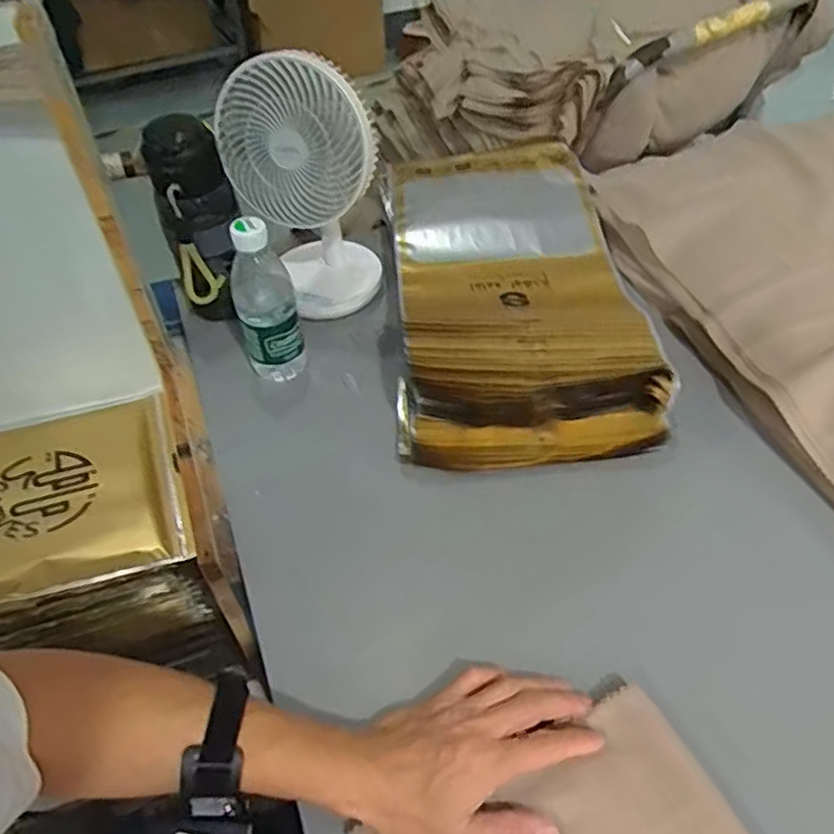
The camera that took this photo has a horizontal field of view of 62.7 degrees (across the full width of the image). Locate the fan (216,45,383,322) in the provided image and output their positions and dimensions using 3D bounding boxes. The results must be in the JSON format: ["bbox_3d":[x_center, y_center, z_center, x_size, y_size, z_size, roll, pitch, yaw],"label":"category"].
[{"bbox_3d":[-0.120,-0.240,0.725,0.144,0.252,0.120,-13,48,-9],"label":"fan"}]

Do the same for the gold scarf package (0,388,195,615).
[{"bbox_3d":[-0.421,0.092,0.703,0.332,0.026,0.232,-15,54,-15],"label":"gold scarf package"}]

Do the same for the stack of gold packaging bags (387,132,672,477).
[{"bbox_3d":[0.094,-0.155,0.773,0.246,0.079,0.473,-5,47,-2],"label":"stack of gold packaging bags"}]

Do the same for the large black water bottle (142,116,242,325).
[{"bbox_3d":[-0.227,-0.198,0.730,0.067,0.210,0.081,32,56,28],"label":"large black water bottle"}]

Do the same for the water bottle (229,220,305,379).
[{"bbox_3d":[-0.155,-0.119,0.691,0.060,0.173,0.071,-13,48,-9],"label":"water bottle"}]

